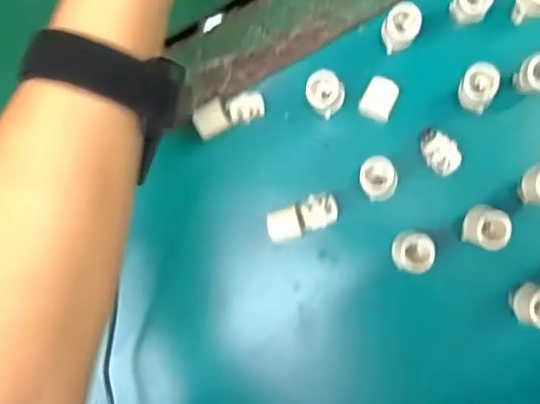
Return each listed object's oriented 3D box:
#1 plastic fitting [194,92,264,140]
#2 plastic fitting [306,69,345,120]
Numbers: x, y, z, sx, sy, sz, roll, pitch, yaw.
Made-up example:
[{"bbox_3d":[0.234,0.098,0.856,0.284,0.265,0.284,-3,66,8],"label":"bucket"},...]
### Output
[{"bbox_3d":[-0.026,-0.057,0.371,0.045,0.015,0.020,-21,82,4],"label":"plastic fitting"},{"bbox_3d":[0.034,-0.065,0.355,0.021,0.038,0.022,-1,84,7],"label":"plastic fitting"}]

